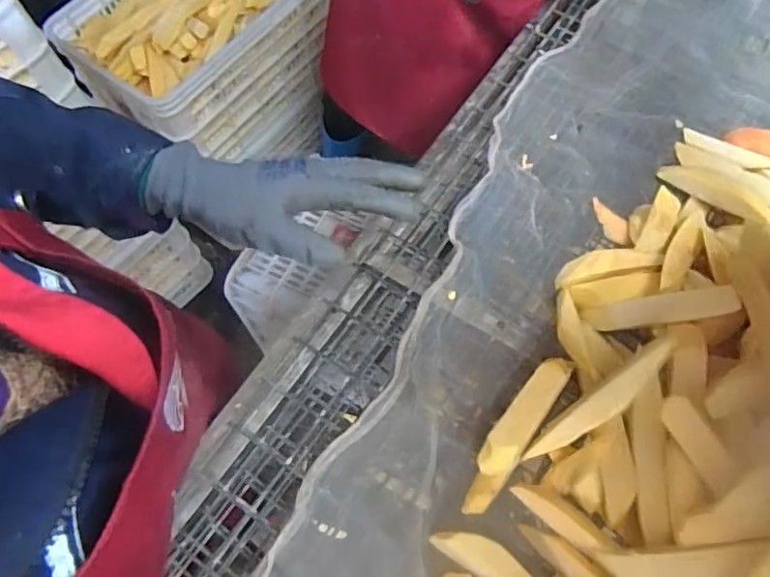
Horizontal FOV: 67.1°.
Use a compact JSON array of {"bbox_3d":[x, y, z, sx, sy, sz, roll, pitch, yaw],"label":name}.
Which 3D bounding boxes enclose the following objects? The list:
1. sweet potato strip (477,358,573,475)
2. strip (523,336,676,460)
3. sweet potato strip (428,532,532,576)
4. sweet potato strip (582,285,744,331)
[{"bbox_3d":[0.134,0.118,0.549,0.033,0.021,0.131,34,70,18],"label":"sweet potato strip"},{"bbox_3d":[0.198,0.106,0.532,0.164,0.019,0.028,-43,67,12],"label":"strip"},{"bbox_3d":[0.097,0.242,0.511,0.112,0.019,0.031,24,67,14],"label":"sweet potato strip"},{"bbox_3d":[0.267,0.022,0.577,0.147,0.009,0.029,-13,65,43],"label":"sweet potato strip"}]

